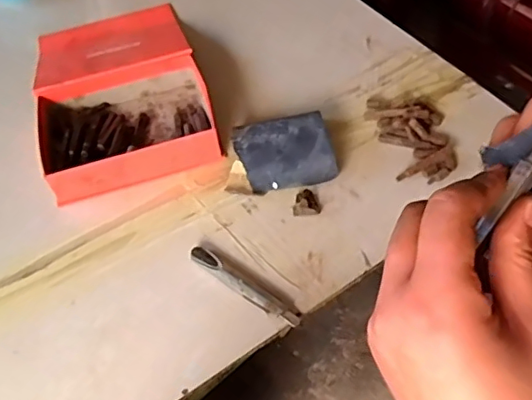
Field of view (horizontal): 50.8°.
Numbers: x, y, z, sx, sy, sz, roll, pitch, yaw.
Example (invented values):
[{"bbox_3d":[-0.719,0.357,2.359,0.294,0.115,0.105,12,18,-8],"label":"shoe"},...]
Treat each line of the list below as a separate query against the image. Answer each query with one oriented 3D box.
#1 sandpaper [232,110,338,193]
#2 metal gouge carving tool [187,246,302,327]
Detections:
[{"bbox_3d":[0.022,-0.056,0.666,0.113,0.044,0.091,-7,54,-1],"label":"sandpaper"},{"bbox_3d":[-0.024,0.089,0.586,0.139,0.008,0.020,31,62,23],"label":"metal gouge carving tool"}]

